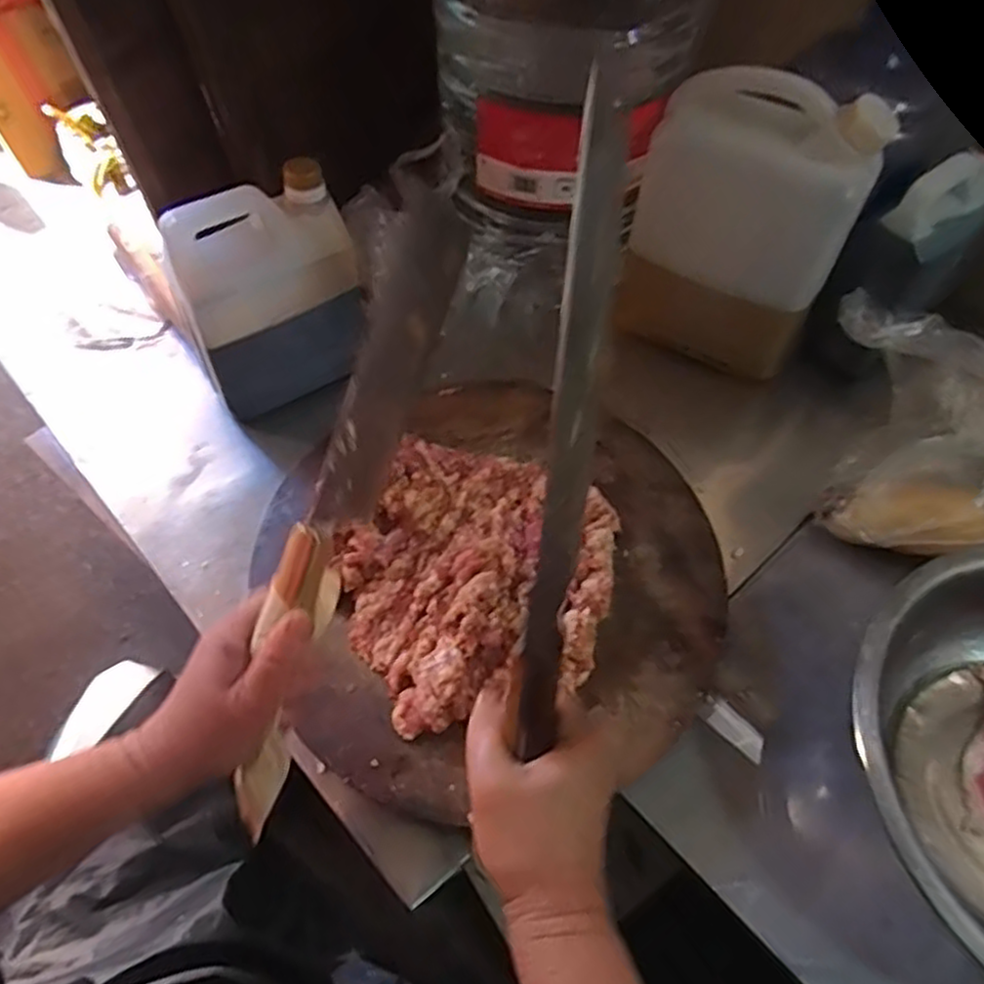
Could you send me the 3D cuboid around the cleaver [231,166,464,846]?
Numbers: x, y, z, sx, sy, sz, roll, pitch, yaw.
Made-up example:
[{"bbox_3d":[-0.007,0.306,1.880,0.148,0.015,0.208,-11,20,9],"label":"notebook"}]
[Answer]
[{"bbox_3d":[-0.081,0.016,0.384,0.026,0.090,0.344,20,98,11],"label":"cleaver"}]

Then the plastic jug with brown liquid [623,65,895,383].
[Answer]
[{"bbox_3d":[0.231,-0.254,0.707,0.195,0.248,0.109,10,56,5],"label":"plastic jug with brown liquid"}]

